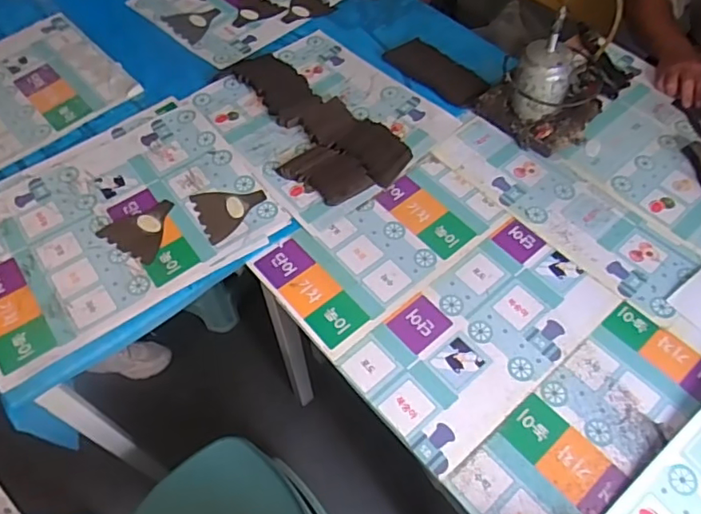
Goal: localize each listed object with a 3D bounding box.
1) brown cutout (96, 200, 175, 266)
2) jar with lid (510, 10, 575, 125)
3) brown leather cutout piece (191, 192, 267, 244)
[{"bbox_3d":[-0.366,-0.056,0.997,0.122,0.005,0.121,28,64,15],"label":"brown cutout"},{"bbox_3d":[0.375,-0.365,1.064,0.110,0.172,0.127,21,59,14],"label":"jar with lid"},{"bbox_3d":[-0.216,-0.089,1.023,0.124,0.006,0.118,-22,62,-13],"label":"brown leather cutout piece"}]

